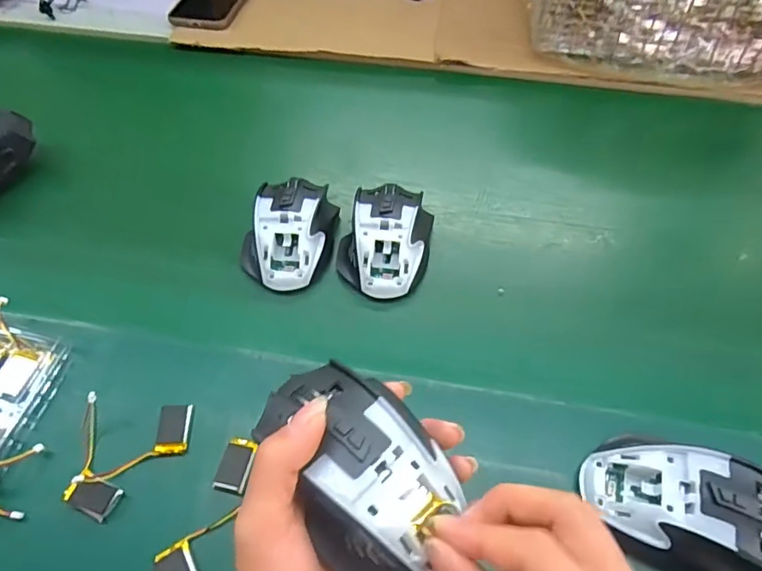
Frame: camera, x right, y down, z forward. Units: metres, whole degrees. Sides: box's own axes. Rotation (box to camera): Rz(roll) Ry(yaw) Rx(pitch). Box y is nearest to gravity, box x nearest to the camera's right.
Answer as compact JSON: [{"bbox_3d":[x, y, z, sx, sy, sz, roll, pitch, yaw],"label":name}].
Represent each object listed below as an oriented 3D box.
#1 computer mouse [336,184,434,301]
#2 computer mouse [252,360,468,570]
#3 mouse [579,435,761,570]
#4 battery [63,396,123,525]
[{"bbox_3d":[0.007,-0.042,0.445,0.076,0.039,0.112,10,56,6],"label":"computer mouse"},{"bbox_3d":[-0.009,0.084,0.252,0.069,0.033,0.109,-29,60,-19],"label":"computer mouse"},{"bbox_3d":[0.182,0.132,0.313,0.115,0.044,0.075,12,56,8],"label":"mouse"},{"bbox_3d":[-0.188,0.111,0.334,0.032,0.025,0.073,-20,58,-14],"label":"battery"}]

